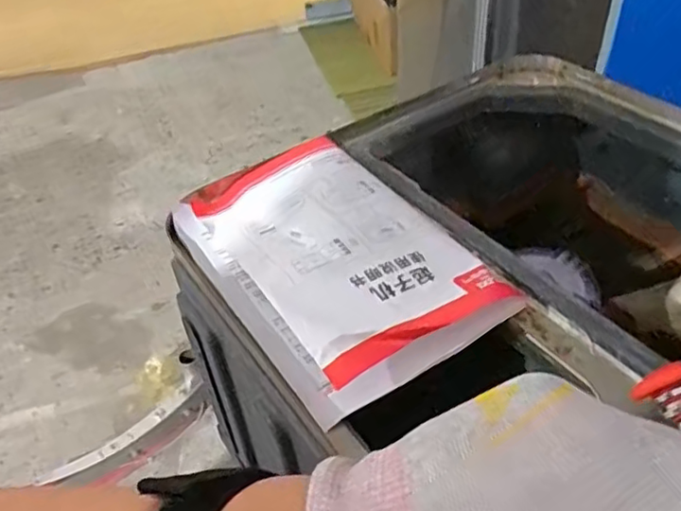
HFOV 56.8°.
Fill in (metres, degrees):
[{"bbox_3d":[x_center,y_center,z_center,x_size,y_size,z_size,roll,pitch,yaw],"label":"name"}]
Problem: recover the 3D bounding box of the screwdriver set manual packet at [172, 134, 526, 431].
[{"bbox_3d":[-0.007,-0.004,0.391,0.130,0.031,0.218,-28,47,-20],"label":"screwdriver set manual packet"}]

